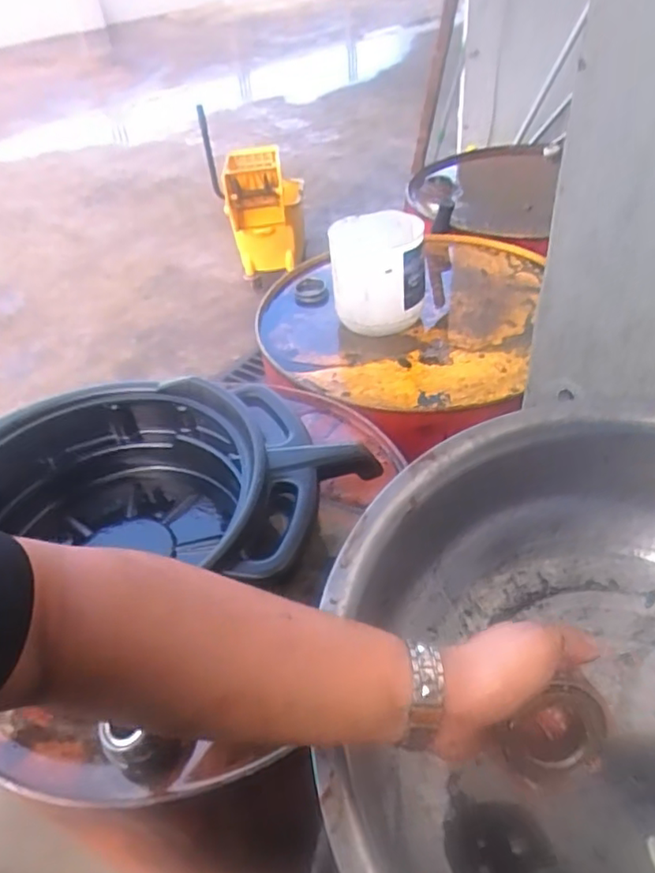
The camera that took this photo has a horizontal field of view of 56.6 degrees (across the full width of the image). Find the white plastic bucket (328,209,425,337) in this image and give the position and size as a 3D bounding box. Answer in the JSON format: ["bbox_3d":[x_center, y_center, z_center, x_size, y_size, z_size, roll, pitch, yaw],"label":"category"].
[{"bbox_3d":[0.083,-0.264,1.001,0.142,0.156,0.153,-4,42,3],"label":"white plastic bucket"}]

